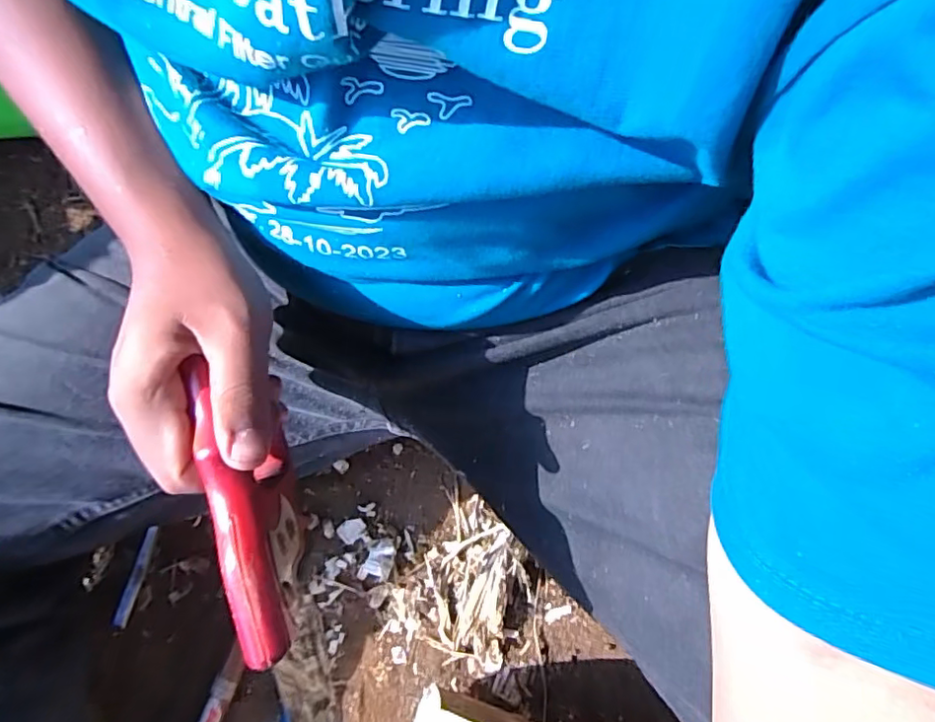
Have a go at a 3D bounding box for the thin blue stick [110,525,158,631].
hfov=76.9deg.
[{"bbox_3d":[-0.284,0.185,0.505,0.008,0.012,0.089,16,82,9],"label":"thin blue stick"}]

